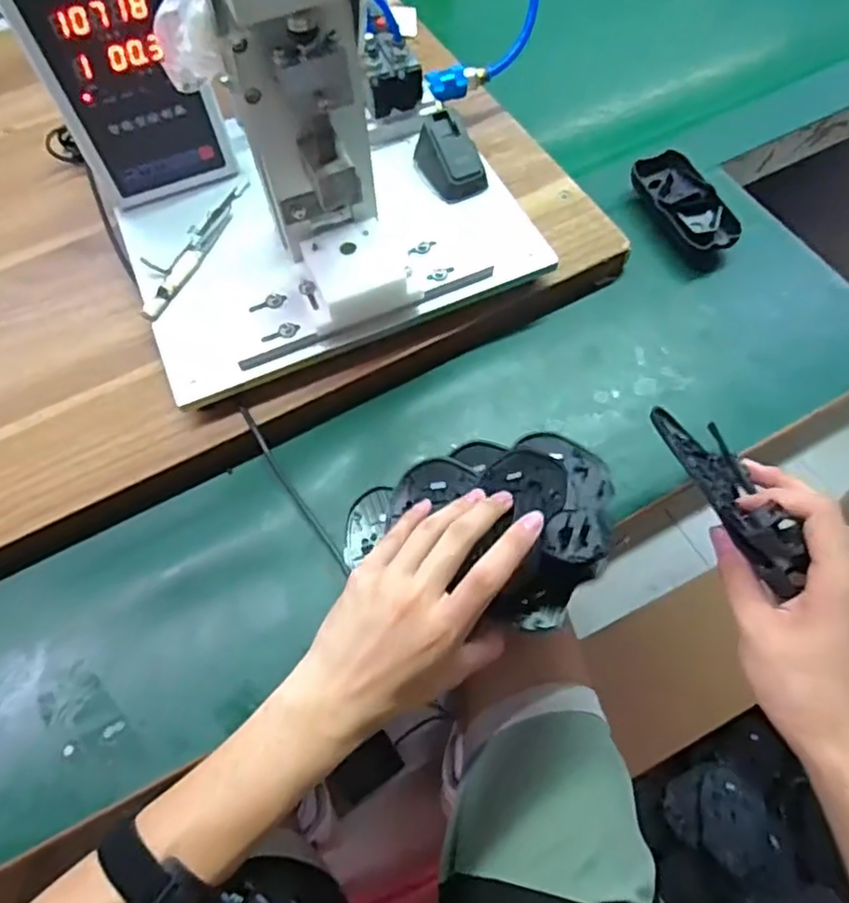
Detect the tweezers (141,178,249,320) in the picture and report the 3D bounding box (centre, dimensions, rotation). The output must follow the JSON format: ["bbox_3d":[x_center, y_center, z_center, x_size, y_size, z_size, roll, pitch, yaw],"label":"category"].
[{"bbox_3d":[-0.184,-0.165,0.523,0.032,0.010,0.151,19,62,13],"label":"tweezers"}]

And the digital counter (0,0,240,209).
[{"bbox_3d":[-0.220,-0.279,0.483,0.111,0.171,0.066,-20,65,-8],"label":"digital counter"}]

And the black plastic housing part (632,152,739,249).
[{"bbox_3d":[0.223,-0.213,0.566,0.046,0.023,0.109,-23,66,-9],"label":"black plastic housing part"}]

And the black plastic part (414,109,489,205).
[{"bbox_3d":[0.019,-0.239,0.535,0.034,0.042,0.062,-32,67,-13],"label":"black plastic part"}]

